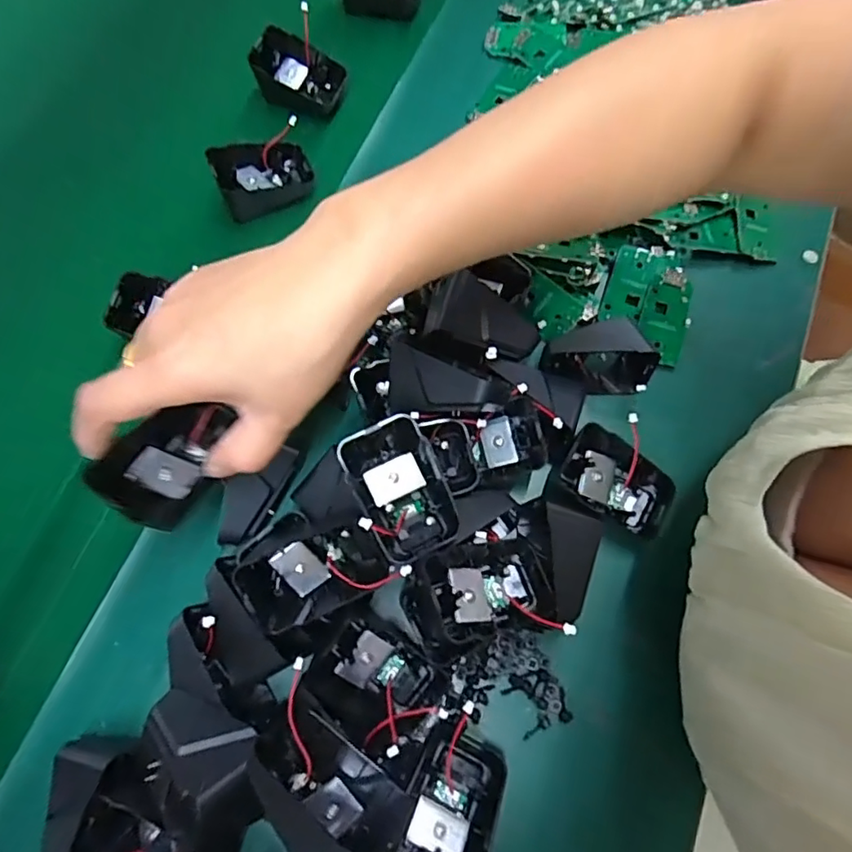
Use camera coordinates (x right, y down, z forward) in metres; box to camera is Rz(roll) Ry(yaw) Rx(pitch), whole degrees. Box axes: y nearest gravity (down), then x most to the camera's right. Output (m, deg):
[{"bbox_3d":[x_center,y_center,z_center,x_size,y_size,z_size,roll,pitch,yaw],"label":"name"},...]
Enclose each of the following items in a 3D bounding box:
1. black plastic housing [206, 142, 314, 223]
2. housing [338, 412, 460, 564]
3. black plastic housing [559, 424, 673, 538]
[{"bbox_3d":[-0.117,-0.184,0.403,0.065,0.032,0.047,-25,73,-8],"label":"black plastic housing"},{"bbox_3d":[-0.012,0.033,0.288,0.045,0.027,0.067,-26,74,-8],"label":"housing"},{"bbox_3d":[0.112,0.033,0.330,0.064,0.025,0.043,33,87,-8],"label":"black plastic housing"}]

